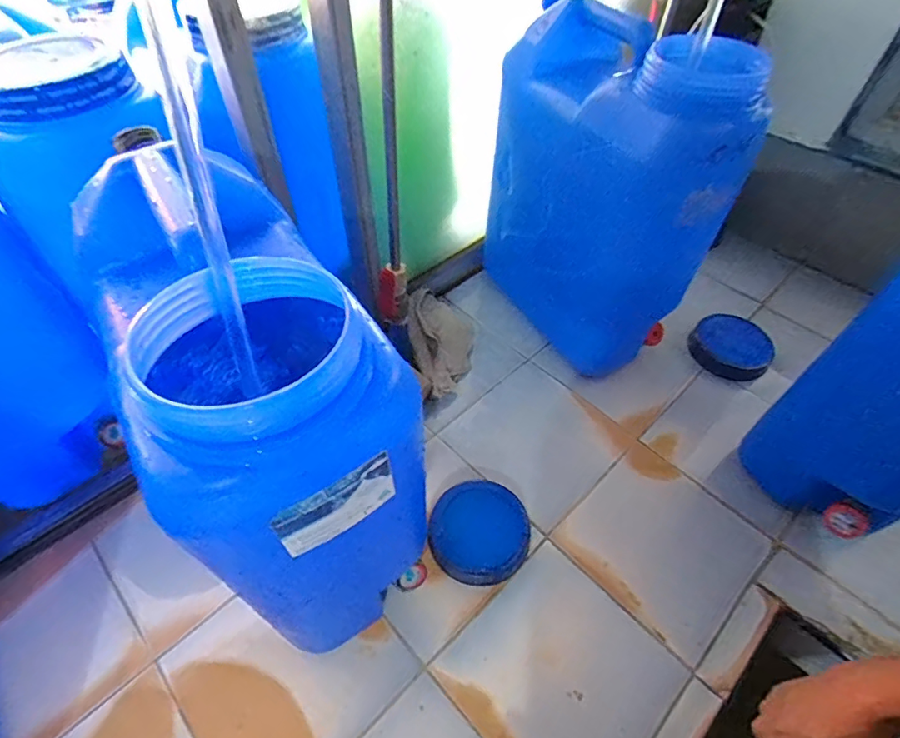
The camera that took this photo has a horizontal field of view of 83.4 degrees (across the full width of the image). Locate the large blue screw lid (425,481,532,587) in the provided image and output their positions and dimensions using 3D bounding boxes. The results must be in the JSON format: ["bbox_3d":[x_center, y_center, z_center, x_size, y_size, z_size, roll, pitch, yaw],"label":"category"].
[{"bbox_3d":[0.036,0.197,0.613,0.117,0.033,0.116,1,51,-1],"label":"large blue screw lid"}]

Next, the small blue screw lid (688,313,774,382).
[{"bbox_3d":[0.450,-0.038,0.810,0.117,0.029,0.123,1,51,-1],"label":"small blue screw lid"}]

